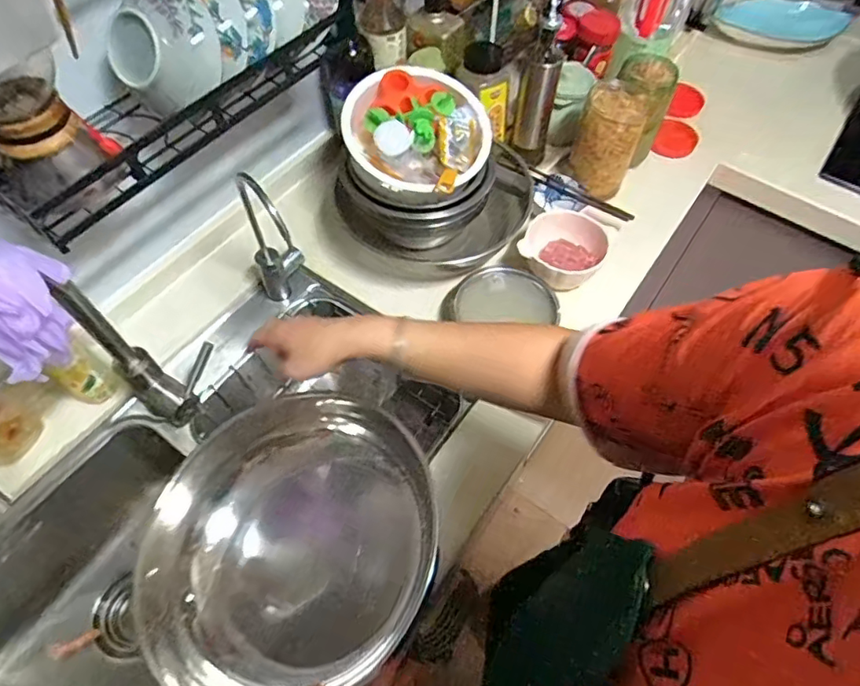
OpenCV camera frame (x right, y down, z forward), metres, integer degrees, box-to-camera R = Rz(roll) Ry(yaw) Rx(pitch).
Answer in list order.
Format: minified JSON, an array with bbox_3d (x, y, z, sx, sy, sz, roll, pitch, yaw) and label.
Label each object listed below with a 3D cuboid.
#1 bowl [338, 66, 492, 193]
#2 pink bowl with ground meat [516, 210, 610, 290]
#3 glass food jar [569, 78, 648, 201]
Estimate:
[{"bbox_3d":[-0.020,-0.300,0.790,0.207,0.080,0.207,2,77,-8],"label":"bowl"},{"bbox_3d":[0.205,-0.144,0.838,0.123,0.051,0.120,0,59,-1],"label":"pink bowl with ground meat"},{"bbox_3d":[0.285,-0.327,0.891,0.095,0.143,0.101,16,60,9],"label":"glass food jar"}]

